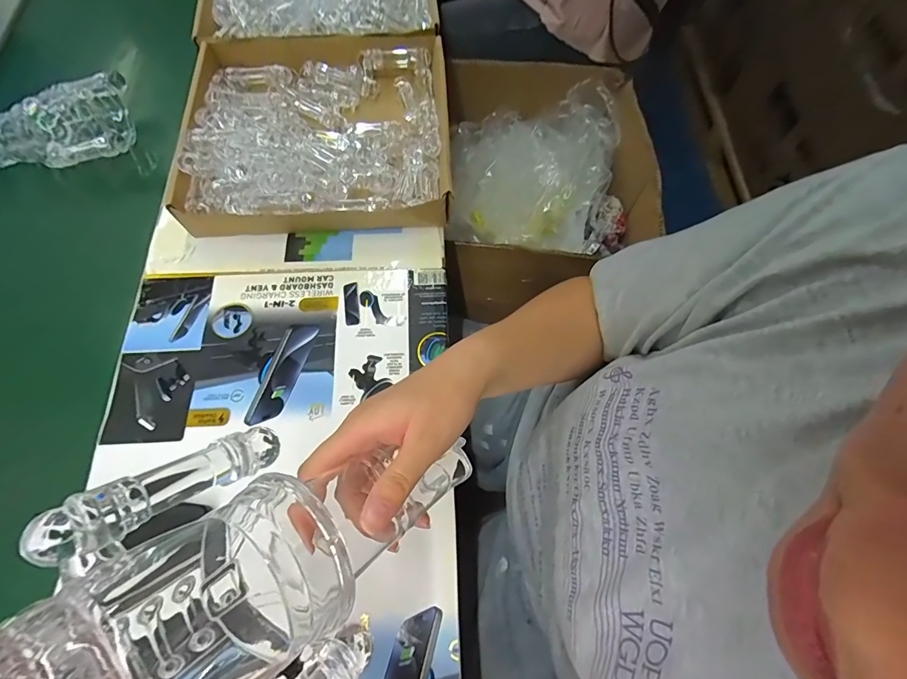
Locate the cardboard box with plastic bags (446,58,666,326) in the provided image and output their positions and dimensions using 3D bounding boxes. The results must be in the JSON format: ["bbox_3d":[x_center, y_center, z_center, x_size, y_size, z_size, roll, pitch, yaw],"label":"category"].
[{"bbox_3d":[0.156,-0.275,0.744,0.316,0.162,0.443,4,67,1],"label":"cardboard box with plastic bags"}]

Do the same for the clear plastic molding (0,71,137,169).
[{"bbox_3d":[-0.502,-0.259,0.527,0.186,0.056,0.111,-16,69,-9],"label":"clear plastic molding"}]

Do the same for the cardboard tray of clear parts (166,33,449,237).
[{"bbox_3d":[-0.159,-0.253,0.526,0.304,0.064,0.297,-2,67,-4],"label":"cardboard tray of clear parts"}]

